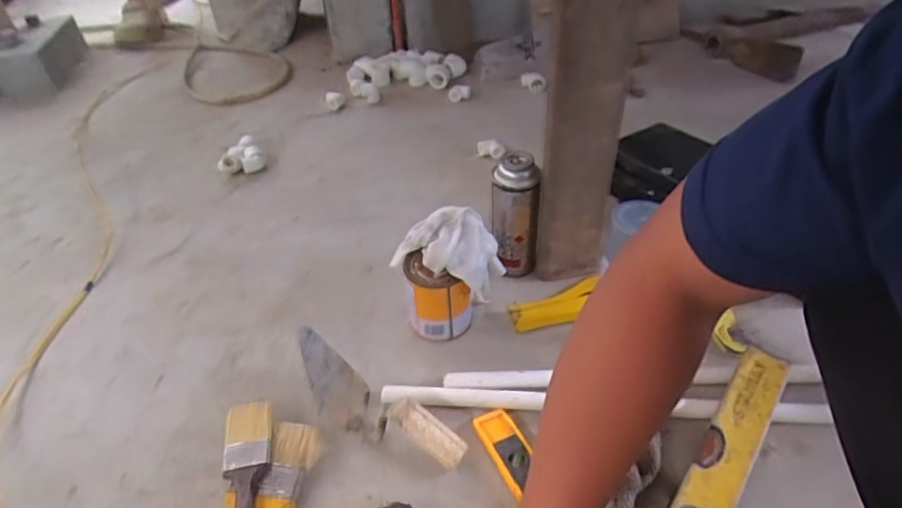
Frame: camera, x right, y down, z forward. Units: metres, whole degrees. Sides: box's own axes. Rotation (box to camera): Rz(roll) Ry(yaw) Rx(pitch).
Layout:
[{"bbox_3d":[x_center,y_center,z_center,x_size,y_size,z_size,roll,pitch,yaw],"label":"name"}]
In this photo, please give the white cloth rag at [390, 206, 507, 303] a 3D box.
[{"bbox_3d":[-0.009,-0.001,0.679,0.141,0.095,0.057,3,41,7],"label":"white cloth rag"}]

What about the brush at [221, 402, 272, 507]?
[{"bbox_3d":[-0.206,0.228,0.554,0.046,0.012,0.183,-2,41,-14],"label":"brush"}]

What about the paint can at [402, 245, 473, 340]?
[{"bbox_3d":[-0.016,0.054,0.712,0.078,0.105,0.069,-13,40,-9],"label":"paint can"}]

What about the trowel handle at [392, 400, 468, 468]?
[{"bbox_3d":[-0.024,0.185,0.579,0.087,0.018,0.030,36,52,13],"label":"trowel handle"}]

